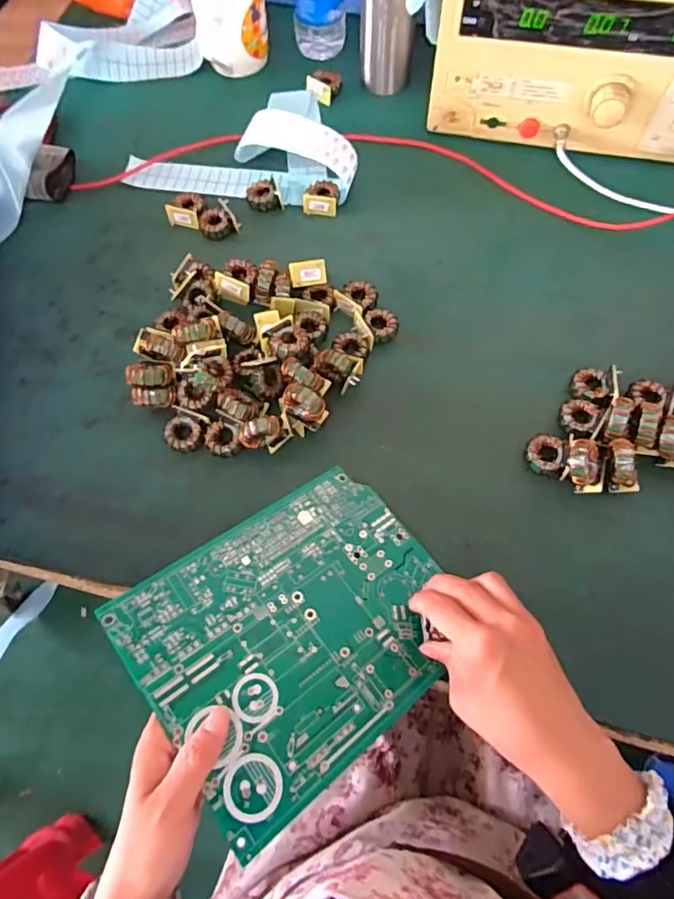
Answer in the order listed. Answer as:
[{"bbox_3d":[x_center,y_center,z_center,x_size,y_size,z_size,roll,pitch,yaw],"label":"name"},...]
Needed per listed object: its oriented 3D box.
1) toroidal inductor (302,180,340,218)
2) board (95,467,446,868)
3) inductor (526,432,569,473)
[{"bbox_3d":[-0.017,-0.276,0.585,0.037,0.017,0.037,5,67,4],"label":"toroidal inductor"},{"bbox_3d":[-0.022,0.124,0.383,0.219,0.004,0.174,-30,69,-29],"label":"board"},{"bbox_3d":[0.179,0.005,0.460,0.031,0.017,0.031,-1,67,1],"label":"inductor"}]

